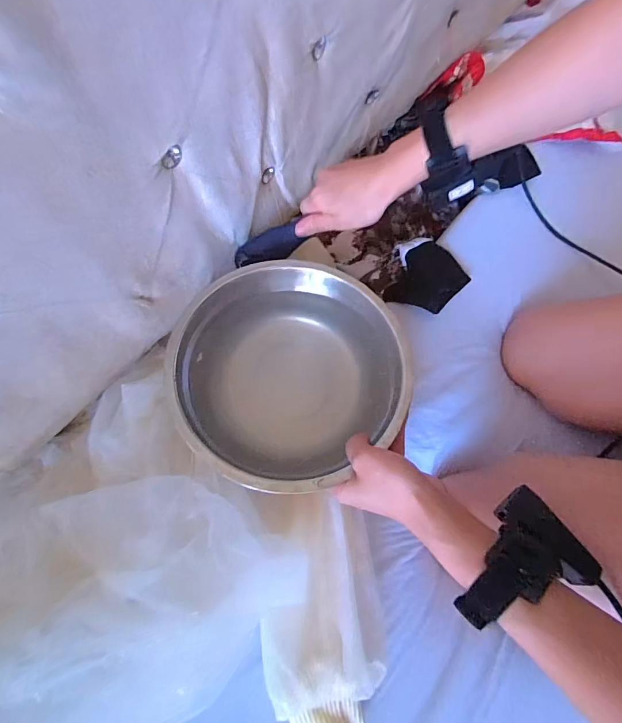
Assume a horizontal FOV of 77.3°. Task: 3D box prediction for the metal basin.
[{"bbox_3d":[-0.019,0.009,0.388,0.225,0.060,0.215,1,68,-2],"label":"metal basin"}]

